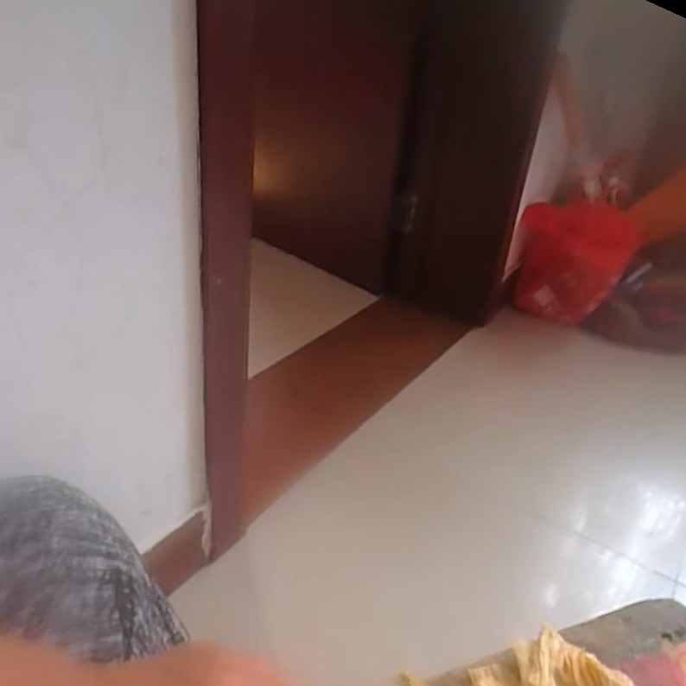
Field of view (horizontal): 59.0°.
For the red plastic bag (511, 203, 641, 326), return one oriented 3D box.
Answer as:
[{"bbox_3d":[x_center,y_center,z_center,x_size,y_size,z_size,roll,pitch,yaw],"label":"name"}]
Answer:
[{"bbox_3d":[0.607,-0.214,1.629,0.282,0.289,0.120,20,34,20],"label":"red plastic bag"}]

